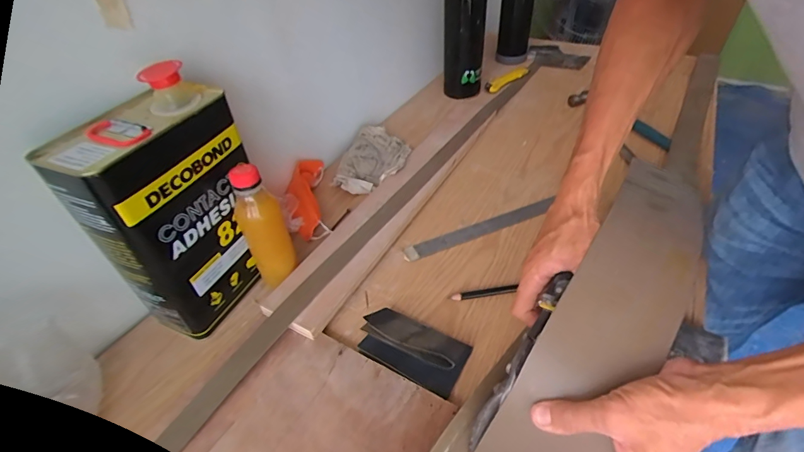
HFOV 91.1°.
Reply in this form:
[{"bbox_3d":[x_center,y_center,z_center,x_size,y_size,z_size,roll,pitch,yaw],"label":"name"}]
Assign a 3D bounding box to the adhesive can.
[{"bbox_3d":[-0.242,-0.008,0.445,0.088,0.247,0.164,17,45,22],"label":"adhesive can"}]

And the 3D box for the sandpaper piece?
[{"bbox_3d":[0.012,0.123,0.424,0.113,0.039,0.068,21,47,25],"label":"sandpaper piece"}]

